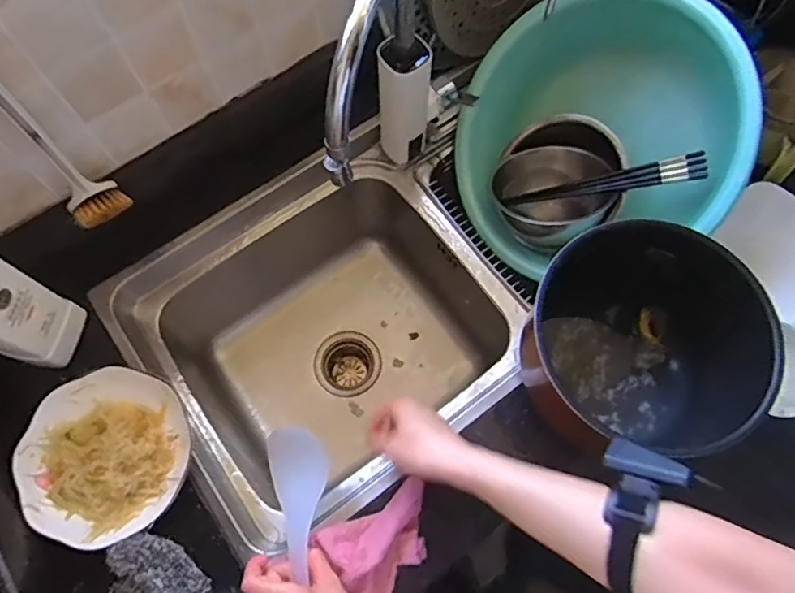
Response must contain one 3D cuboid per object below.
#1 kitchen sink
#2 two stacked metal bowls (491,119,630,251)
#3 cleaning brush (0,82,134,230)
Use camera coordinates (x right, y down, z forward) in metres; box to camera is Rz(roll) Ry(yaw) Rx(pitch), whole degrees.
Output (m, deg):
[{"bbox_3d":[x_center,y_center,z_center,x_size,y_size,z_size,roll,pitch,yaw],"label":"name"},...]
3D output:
[{"bbox_3d":[-0.094,0.062,0.848,0.447,0.264,0.424,-35,72,-11],"label":"kitchen sink"},{"bbox_3d":[0.217,-0.151,0.807,0.166,0.107,0.157,0,69,1],"label":"two stacked metal bowls"},{"bbox_3d":[-0.348,-0.146,0.566,0.049,0.225,0.058,39,74,14],"label":"cleaning brush"}]

